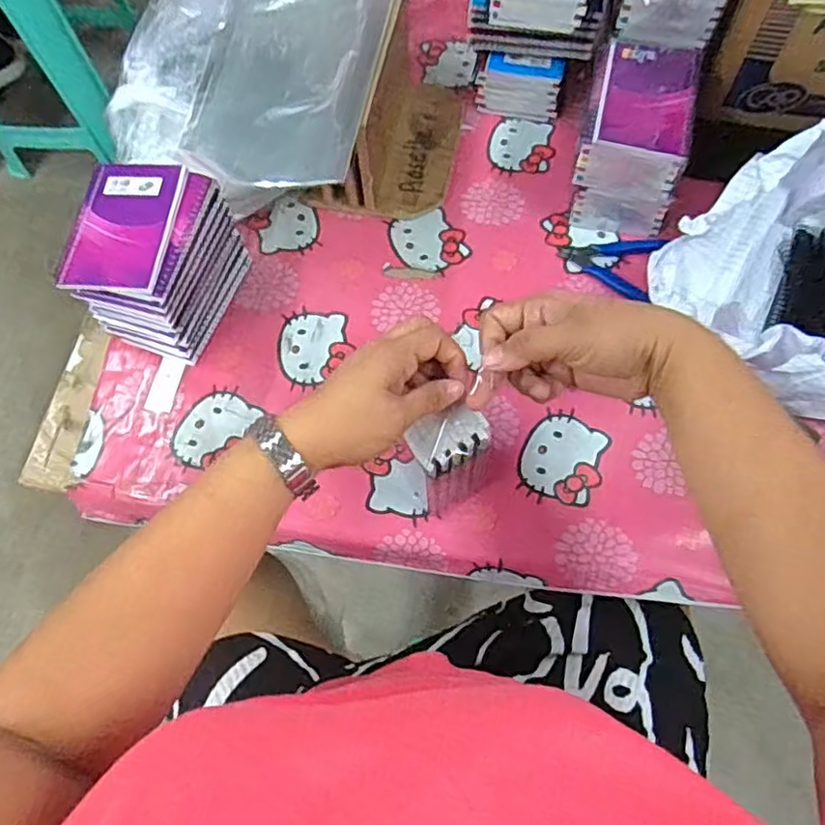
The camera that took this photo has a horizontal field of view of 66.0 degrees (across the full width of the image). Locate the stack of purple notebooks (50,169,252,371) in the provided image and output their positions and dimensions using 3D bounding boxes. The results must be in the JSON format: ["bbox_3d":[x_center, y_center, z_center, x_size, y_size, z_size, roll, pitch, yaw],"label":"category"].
[{"bbox_3d":[-0.240,-0.141,0.598,0.108,0.113,0.141,15,70,7],"label":"stack of purple notebooks"}]

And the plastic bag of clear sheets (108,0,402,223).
[{"bbox_3d":[-0.150,-0.347,0.633,0.255,0.066,0.289,19,70,9],"label":"plastic bag of clear sheets"}]

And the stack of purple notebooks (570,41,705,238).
[{"bbox_3d":[0.217,-0.269,0.633,0.097,0.121,0.128,12,69,6],"label":"stack of purple notebooks"}]

